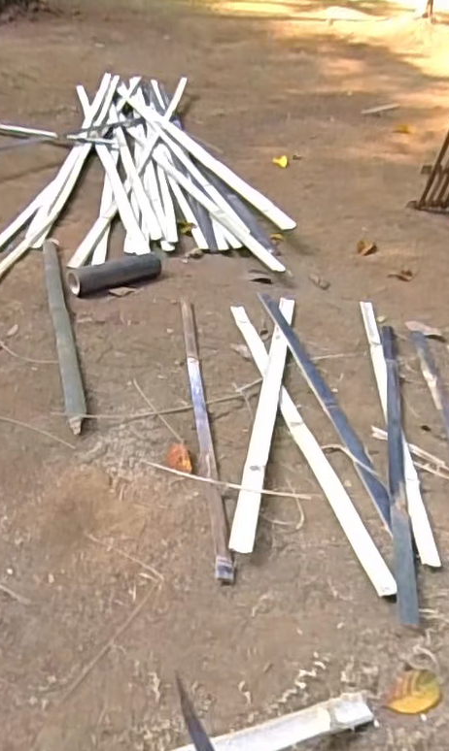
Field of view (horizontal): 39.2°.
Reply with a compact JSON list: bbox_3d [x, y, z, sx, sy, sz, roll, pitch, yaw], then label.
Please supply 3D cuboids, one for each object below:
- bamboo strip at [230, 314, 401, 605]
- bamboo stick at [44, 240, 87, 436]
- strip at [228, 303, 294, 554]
[{"bbox_3d":[0.140,0.076,1.305,0.042,0.021,0.907,-5,36,-14],"label":"bamboo strip"},{"bbox_3d":[-0.405,-0.157,1.560,0.043,0.024,0.918,-6,36,-15],"label":"bamboo stick"},{"bbox_3d":[0.098,0.037,1.352,0.044,0.016,0.893,2,32,11],"label":"strip"}]

